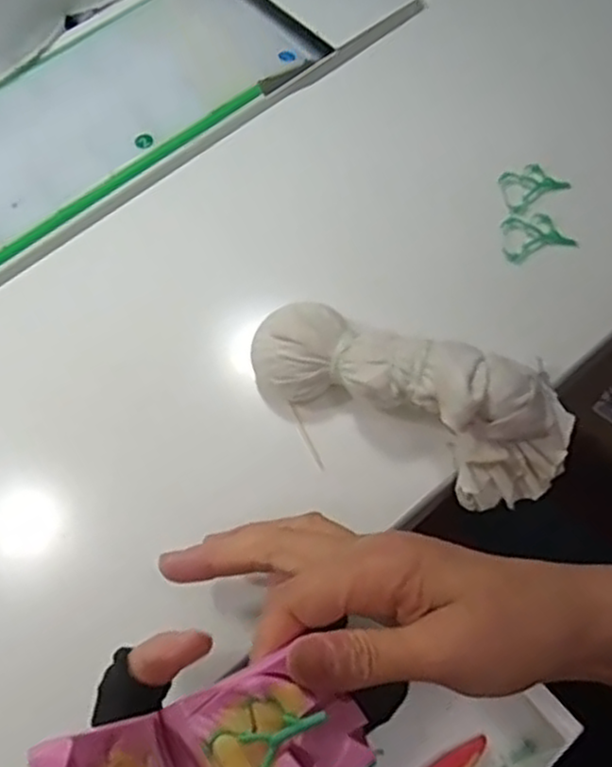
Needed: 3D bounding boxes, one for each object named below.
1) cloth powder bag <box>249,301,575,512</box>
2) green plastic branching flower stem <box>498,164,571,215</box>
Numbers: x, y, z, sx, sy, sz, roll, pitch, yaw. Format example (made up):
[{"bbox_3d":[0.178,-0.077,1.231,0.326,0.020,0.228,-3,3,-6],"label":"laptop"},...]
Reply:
[{"bbox_3d":[0.048,0.006,0.357,0.157,0.052,0.061,20,66,12],"label":"cloth powder bag"},{"bbox_3d":[0.132,-0.117,0.435,0.036,0.009,0.028,-25,65,-9],"label":"green plastic branching flower stem"}]

